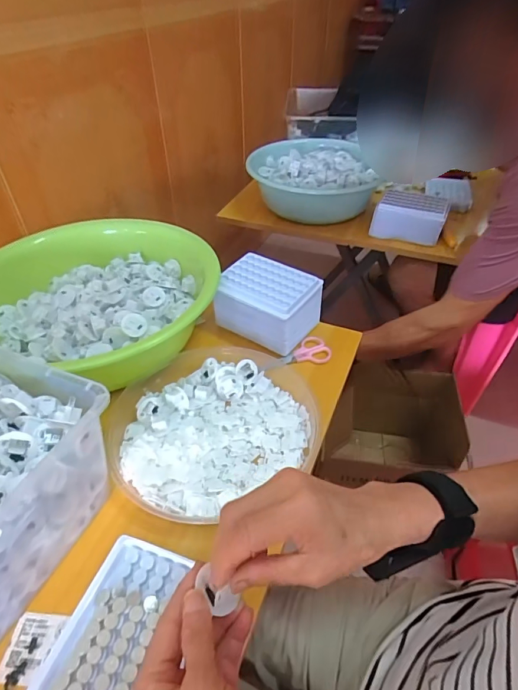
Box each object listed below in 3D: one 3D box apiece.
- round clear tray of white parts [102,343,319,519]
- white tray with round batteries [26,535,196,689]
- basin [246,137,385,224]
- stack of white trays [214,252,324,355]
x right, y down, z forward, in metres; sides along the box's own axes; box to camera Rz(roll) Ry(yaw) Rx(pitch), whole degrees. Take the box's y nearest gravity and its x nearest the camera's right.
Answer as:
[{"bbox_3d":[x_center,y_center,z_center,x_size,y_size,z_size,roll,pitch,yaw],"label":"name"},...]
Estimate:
[{"bbox_3d":[-0.053,0.088,0.487,0.228,0.032,0.209,0,43,0],"label":"round clear tray of white parts"},{"bbox_3d":[-0.106,0.236,0.338,0.098,0.039,0.132,11,44,12],"label":"white tray with round batteries"},{"bbox_3d":[0.107,-0.355,0.910,0.254,0.097,0.283,3,43,3],"label":"basin"},{"bbox_3d":[0.013,-0.059,0.604,0.129,0.084,0.095,23,47,23],"label":"stack of white trays"}]

